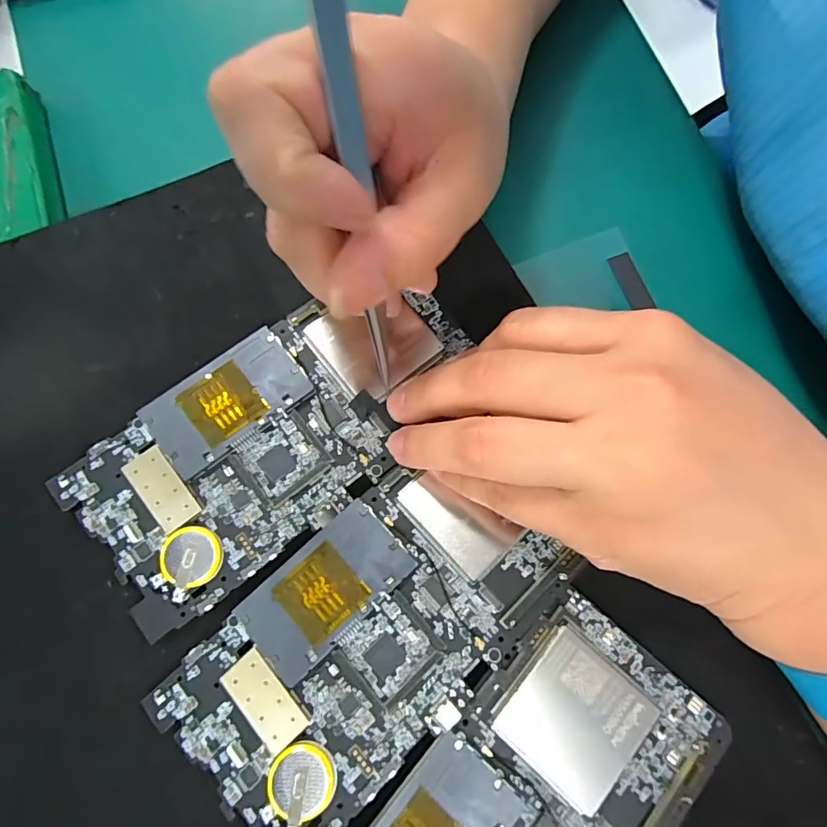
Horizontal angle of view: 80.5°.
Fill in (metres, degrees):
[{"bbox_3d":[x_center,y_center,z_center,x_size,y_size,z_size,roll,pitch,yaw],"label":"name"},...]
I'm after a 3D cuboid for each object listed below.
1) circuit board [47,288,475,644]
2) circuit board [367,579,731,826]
[{"bbox_3d":[-0.049,0.003,0.183,0.150,0.009,0.068,-39,79,-12],"label":"circuit board"},{"bbox_3d":[0.028,0.134,0.149,0.075,0.004,0.150,38,83,11],"label":"circuit board"}]

